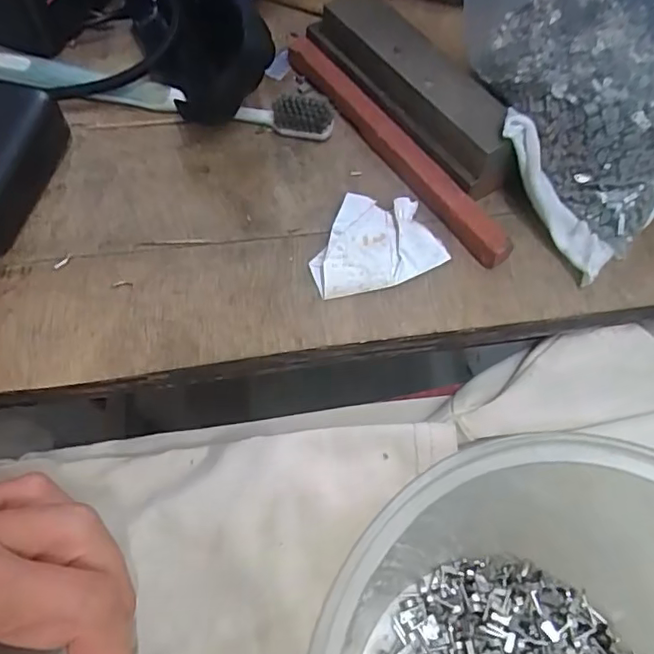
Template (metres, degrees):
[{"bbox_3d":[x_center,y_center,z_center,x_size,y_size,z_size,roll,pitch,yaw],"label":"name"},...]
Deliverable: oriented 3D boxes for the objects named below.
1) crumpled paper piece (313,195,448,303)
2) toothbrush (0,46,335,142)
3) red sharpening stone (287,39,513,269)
[{"bbox_3d":[0.019,-0.035,0.232,0.053,0.010,0.039,-13,64,-10],"label":"crumpled paper piece"},{"bbox_3d":[-0.089,-0.107,0.262,0.184,0.016,0.016,13,62,4],"label":"toothbrush"},{"bbox_3d":[0.025,-0.084,0.253,0.014,0.014,0.151,-29,67,-17],"label":"red sharpening stone"}]

